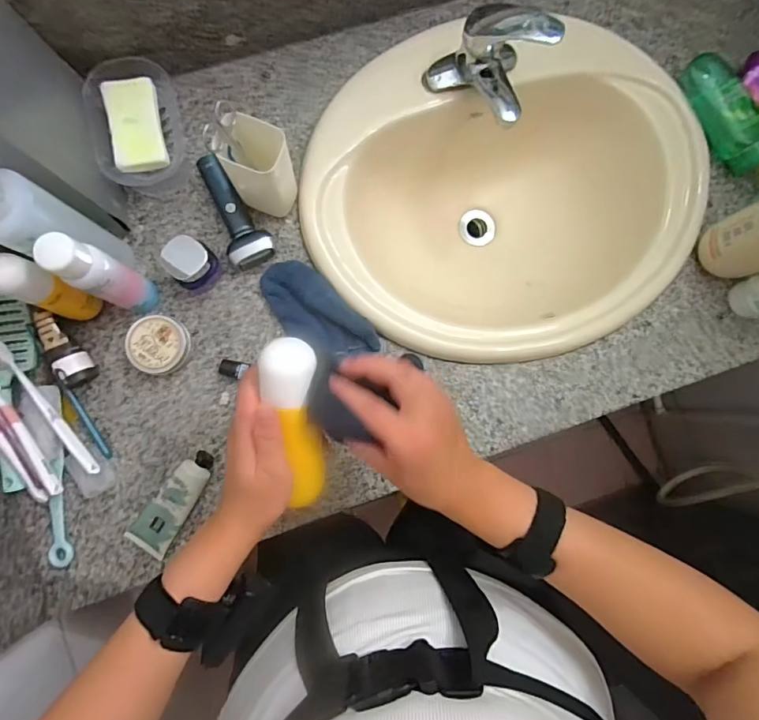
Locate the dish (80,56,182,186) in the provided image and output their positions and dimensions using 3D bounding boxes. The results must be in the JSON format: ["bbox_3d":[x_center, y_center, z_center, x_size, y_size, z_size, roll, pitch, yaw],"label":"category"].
[{"bbox_3d":[-0.295,-0.282,0.564,0.096,0.054,0.148,-10,87,-4],"label":"dish"}]

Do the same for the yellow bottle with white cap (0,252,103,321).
[{"bbox_3d":[-0.347,-0.073,0.490,0.034,0.147,0.040,26,85,-2],"label":"yellow bottle with white cap"}]

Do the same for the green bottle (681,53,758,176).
[{"bbox_3d":[0.458,-0.327,0.607,0.049,0.039,0.166,-26,88,-5],"label":"green bottle"}]

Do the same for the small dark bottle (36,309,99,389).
[{"bbox_3d":[-0.365,-0.012,0.530,0.032,0.036,0.094,-26,107,-5],"label":"small dark bottle"}]

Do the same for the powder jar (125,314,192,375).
[{"bbox_3d":[-0.262,-0.017,0.548,0.062,0.039,0.066,0,86,-4],"label":"powder jar"}]

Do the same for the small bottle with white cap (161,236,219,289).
[{"bbox_3d":[-0.223,-0.115,0.549,0.042,0.064,0.051,43,85,0],"label":"small bottle with white cap"}]

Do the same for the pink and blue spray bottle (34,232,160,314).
[{"bbox_3d":[-0.287,-0.086,0.487,0.042,0.166,0.043,0,86,-4],"label":"pink and blue spray bottle"}]

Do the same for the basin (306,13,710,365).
[{"bbox_3d":[0.160,-0.220,0.697,0.528,0.221,0.440,-5,87,-4],"label":"basin"}]

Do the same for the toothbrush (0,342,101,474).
[{"bbox_3d":[-0.382,0.058,0.522,0.018,0.016,0.181,-37,89,-5],"label":"toothbrush"}]

